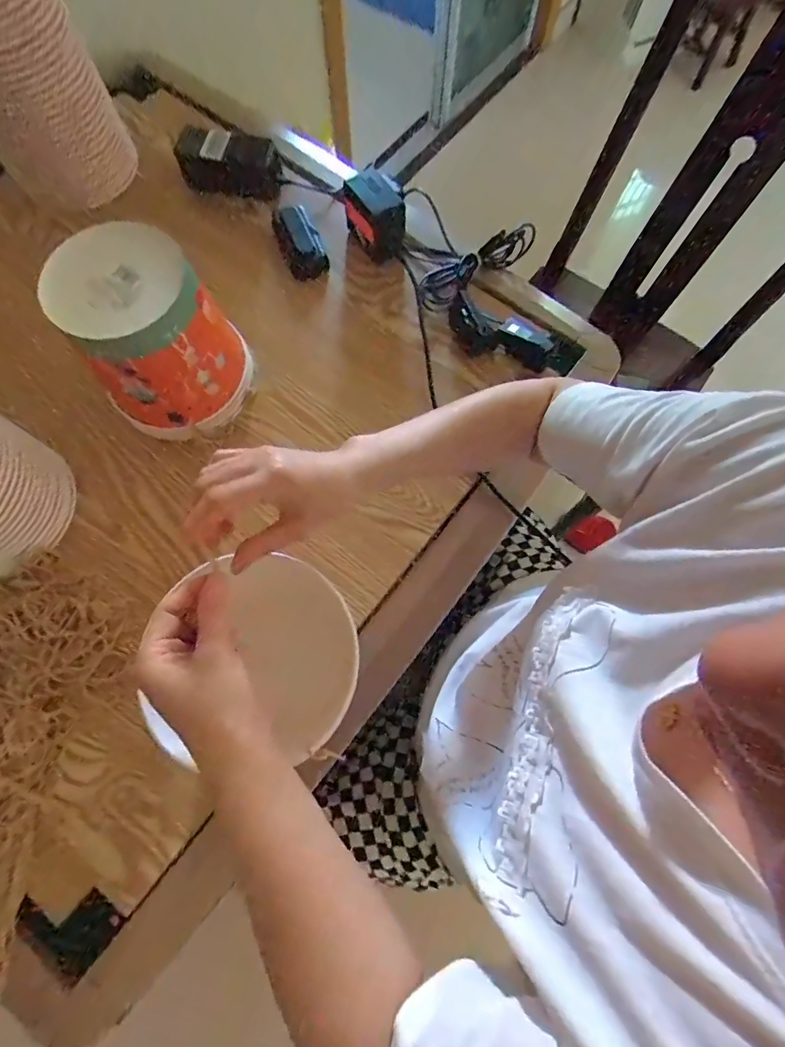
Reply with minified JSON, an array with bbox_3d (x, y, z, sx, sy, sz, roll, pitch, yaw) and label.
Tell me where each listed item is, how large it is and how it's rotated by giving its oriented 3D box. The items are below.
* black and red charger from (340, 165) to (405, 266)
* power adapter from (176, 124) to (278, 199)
[{"bbox_3d":[-0.019,-0.389,0.592,0.062,0.071,0.087,-33,76,-10],"label":"black and red charger"},{"bbox_3d":[-0.225,-0.492,0.638,0.138,0.057,0.047,10,73,2],"label":"power adapter"}]

